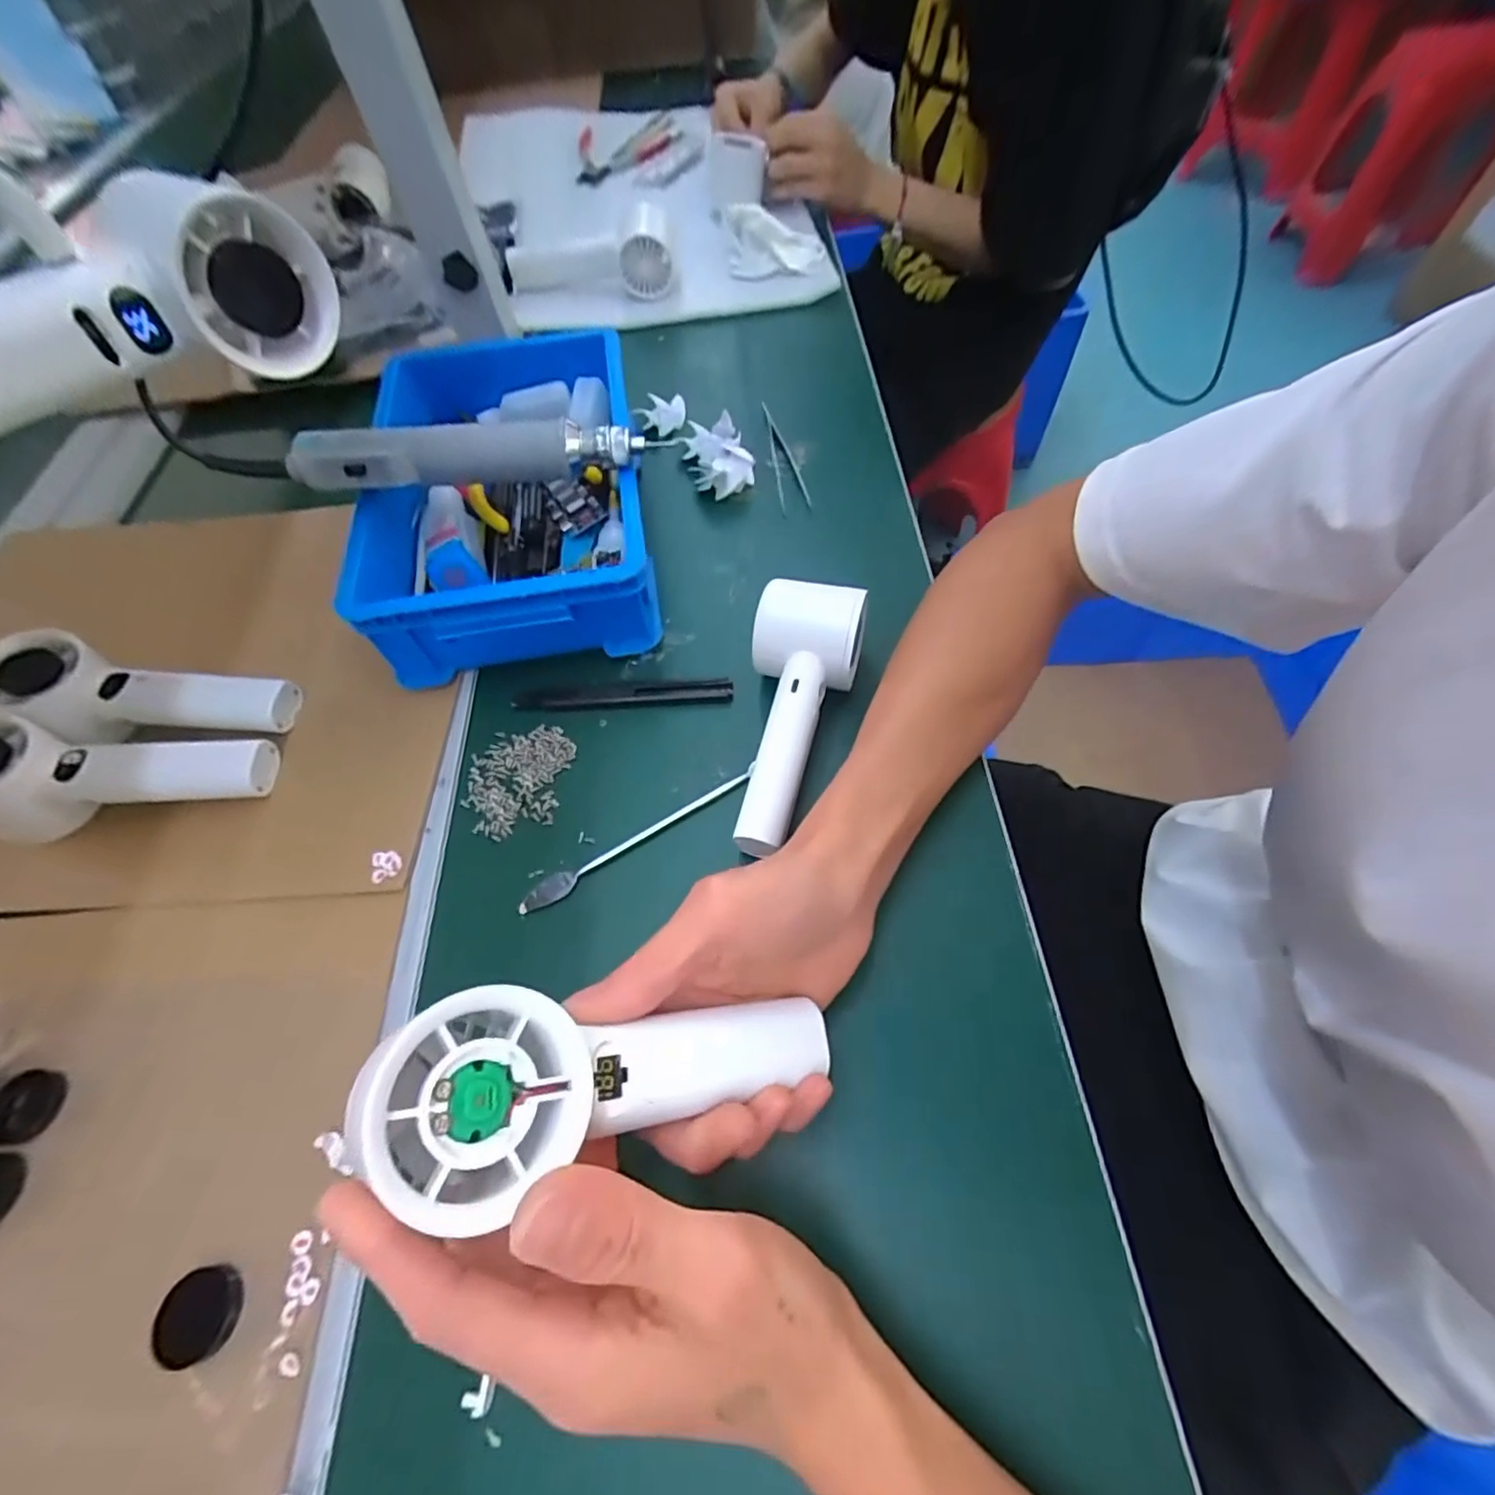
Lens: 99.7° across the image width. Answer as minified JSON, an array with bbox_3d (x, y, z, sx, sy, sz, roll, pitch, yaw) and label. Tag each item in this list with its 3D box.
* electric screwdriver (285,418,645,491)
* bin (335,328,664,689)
[{"bbox_3d":[-0.162,-0.171,0.367,0.190,0.037,0.027,-10,60,0],"label":"electric screwdriver"},{"bbox_3d":[-0.160,-0.171,0.433,0.174,0.083,0.261,-12,58,-3],"label":"bin"}]

